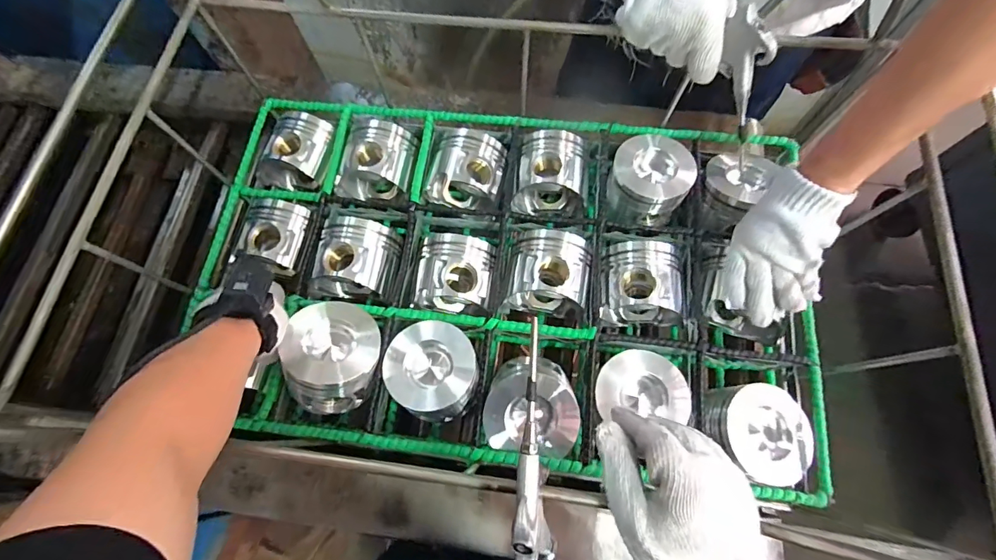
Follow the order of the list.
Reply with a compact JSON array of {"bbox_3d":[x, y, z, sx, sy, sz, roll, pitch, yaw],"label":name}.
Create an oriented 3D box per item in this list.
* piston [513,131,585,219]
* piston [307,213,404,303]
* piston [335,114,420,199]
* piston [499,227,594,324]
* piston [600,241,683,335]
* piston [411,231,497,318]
[{"bbox_3d":[0.084,-0.158,0.657,0.103,0.083,0.109,11,71,6],"label":"piston"},{"bbox_3d":[-0.198,-0.025,0.627,0.115,0.096,0.116,11,71,6],"label":"piston"},{"bbox_3d":[-0.177,-0.183,0.667,0.102,0.095,0.115,9,71,6],"label":"piston"},{"bbox_3d":[0.071,-0.008,0.601,0.106,0.093,0.107,13,71,7],"label":"piston"},{"bbox_3d":[0.195,0.006,0.594,0.109,0.088,0.103,2,70,3],"label":"piston"},{"bbox_3d":[-0.056,-0.006,0.609,0.104,0.090,0.100,9,71,5],"label":"piston"}]

